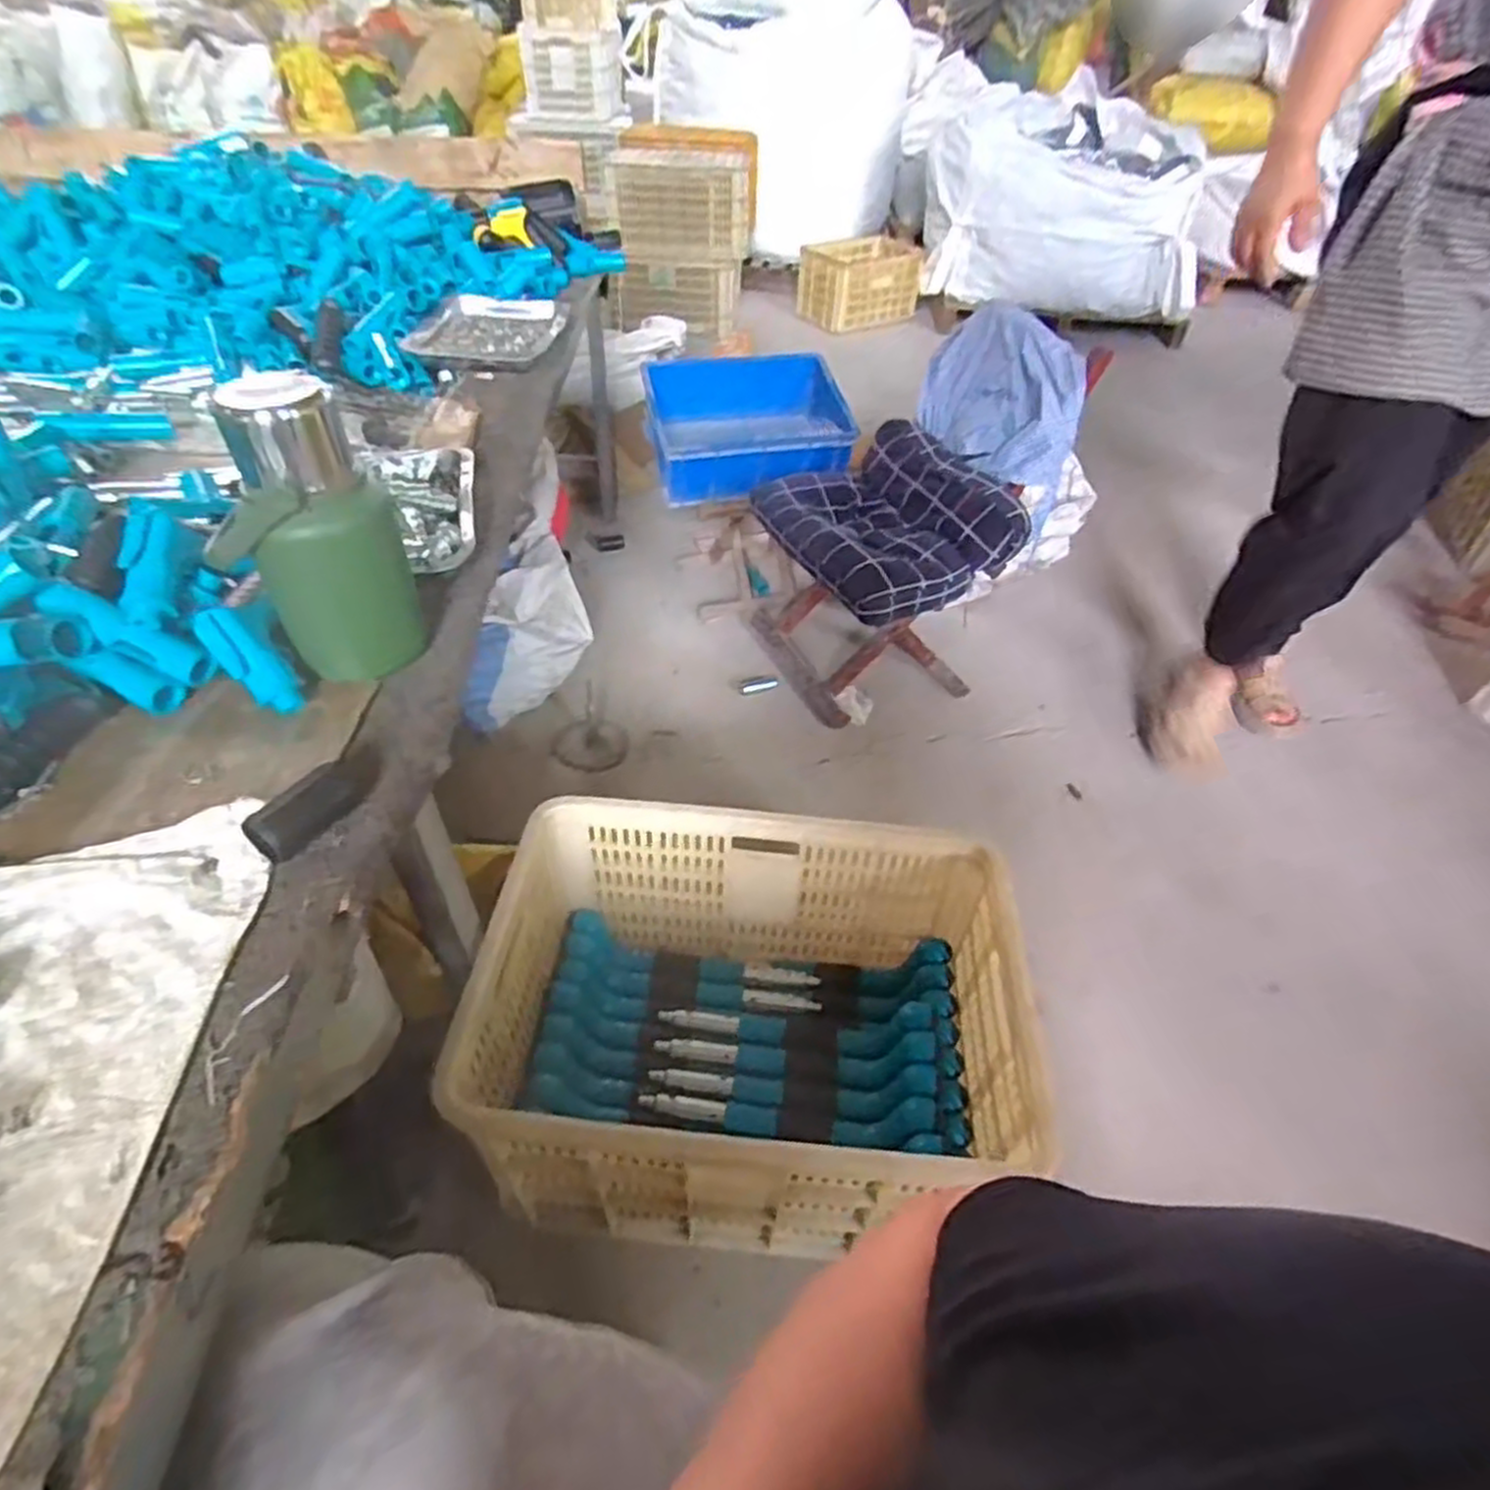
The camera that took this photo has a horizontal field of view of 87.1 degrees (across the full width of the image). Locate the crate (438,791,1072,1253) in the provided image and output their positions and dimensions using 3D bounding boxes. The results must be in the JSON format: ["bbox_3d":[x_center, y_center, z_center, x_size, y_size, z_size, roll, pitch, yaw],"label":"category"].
[{"bbox_3d":[0.005,0.307,0.855,0.515,0.286,0.353,5,44,2],"label":"crate"}]

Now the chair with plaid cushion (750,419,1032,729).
[{"bbox_3d":[0.214,-0.312,1.435,0.359,0.382,0.437,-22,49,-24],"label":"chair with plaid cushion"}]

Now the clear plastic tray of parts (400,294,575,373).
[{"bbox_3d":[-0.353,-0.585,1.112,0.189,0.032,0.233,6,44,3],"label":"clear plastic tray of parts"}]

